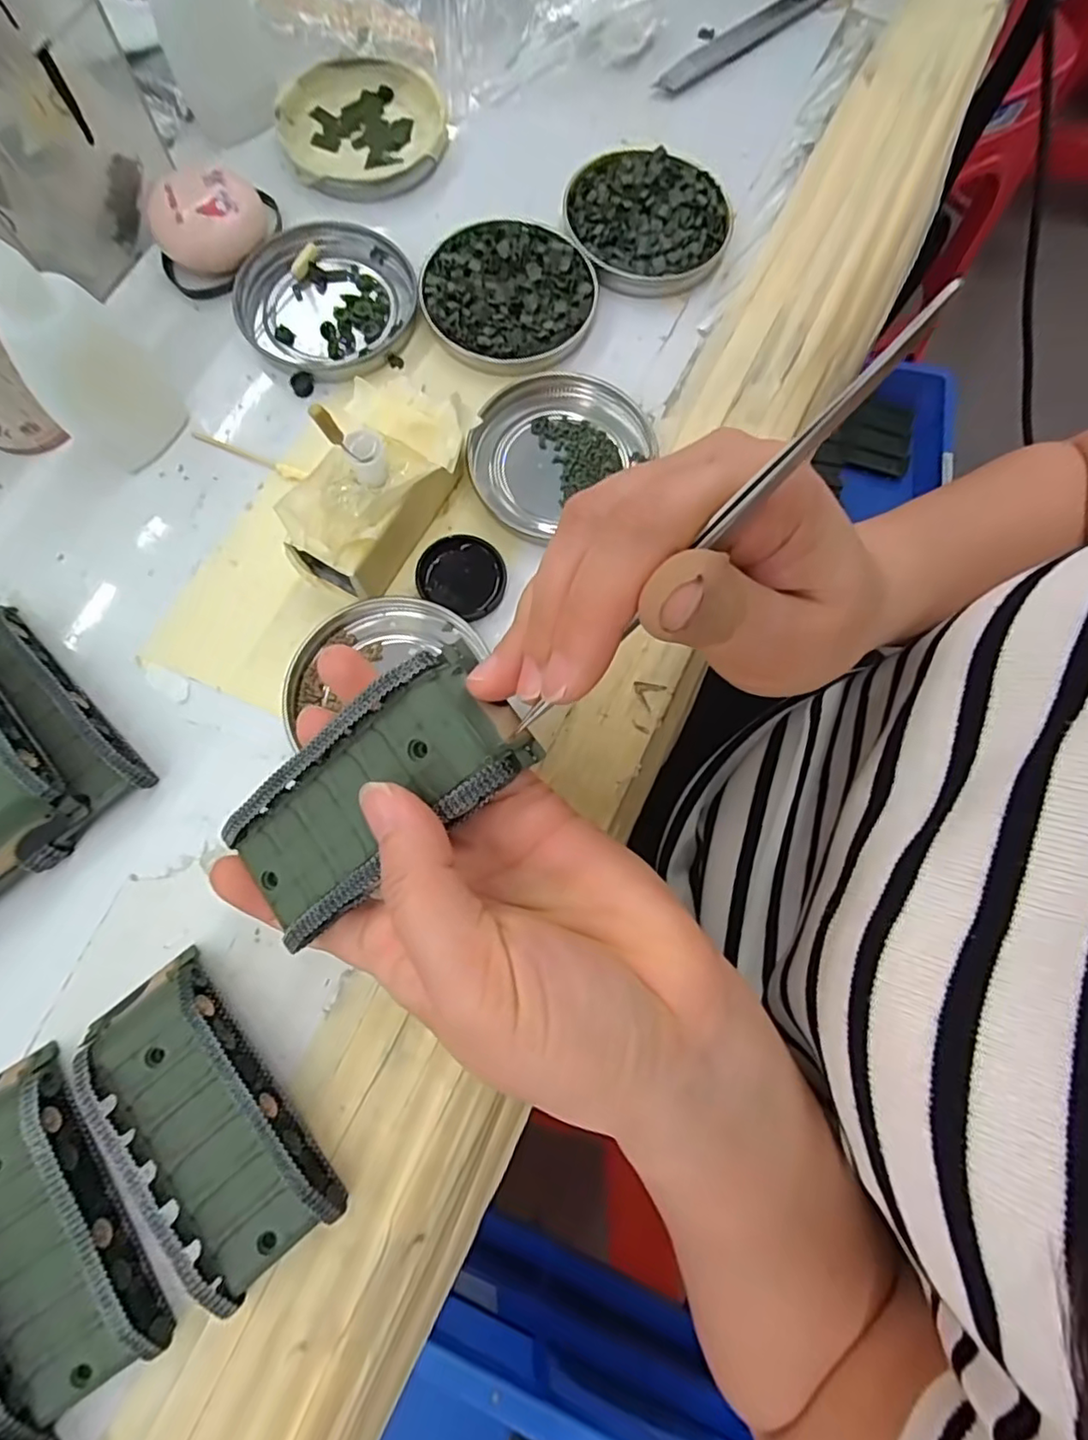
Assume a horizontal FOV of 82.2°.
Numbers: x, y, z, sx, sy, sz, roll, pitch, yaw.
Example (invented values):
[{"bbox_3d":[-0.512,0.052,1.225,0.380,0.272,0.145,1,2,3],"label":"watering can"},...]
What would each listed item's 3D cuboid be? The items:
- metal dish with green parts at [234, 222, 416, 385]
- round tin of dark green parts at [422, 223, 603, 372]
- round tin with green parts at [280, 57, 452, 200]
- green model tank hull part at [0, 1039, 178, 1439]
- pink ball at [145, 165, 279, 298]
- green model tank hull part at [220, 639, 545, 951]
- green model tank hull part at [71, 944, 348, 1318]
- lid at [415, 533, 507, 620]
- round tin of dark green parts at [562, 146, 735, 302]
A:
[{"bbox_3d":[-0.100,-0.191,0.283,0.074,0.009,0.079,0,77,-1],"label":"metal dish with green parts"},{"bbox_3d":[-0.016,-0.194,0.285,0.076,0.010,0.075,0,77,-1],"label":"round tin of dark green parts"},{"bbox_3d":[-0.089,-0.292,0.308,0.079,0.013,0.074,0,77,-1],"label":"round tin with green parts"},{"bbox_3d":[-0.159,0.159,0.193,0.051,0.016,0.096,-33,80,-8],"label":"green model tank hull part"},{"bbox_3d":[-0.148,-0.221,0.281,0.053,0.024,0.044,-16,78,-5],"label":"pink ball"},{"bbox_3d":[-0.050,0.022,0.179,0.093,0.018,0.043,-38,80,12],"label":"green model tank hull part"},{"bbox_3d":[-0.110,0.128,0.199,0.046,0.021,0.095,-39,81,-9],"label":"green model tank hull part"},{"bbox_3d":[-0.033,-0.060,0.256,0.037,0.006,0.031,25,78,4],"label":"lid"},{"bbox_3d":[0.050,-0.239,0.296,0.077,0.012,0.075,0,77,-1],"label":"round tin of dark green parts"}]

